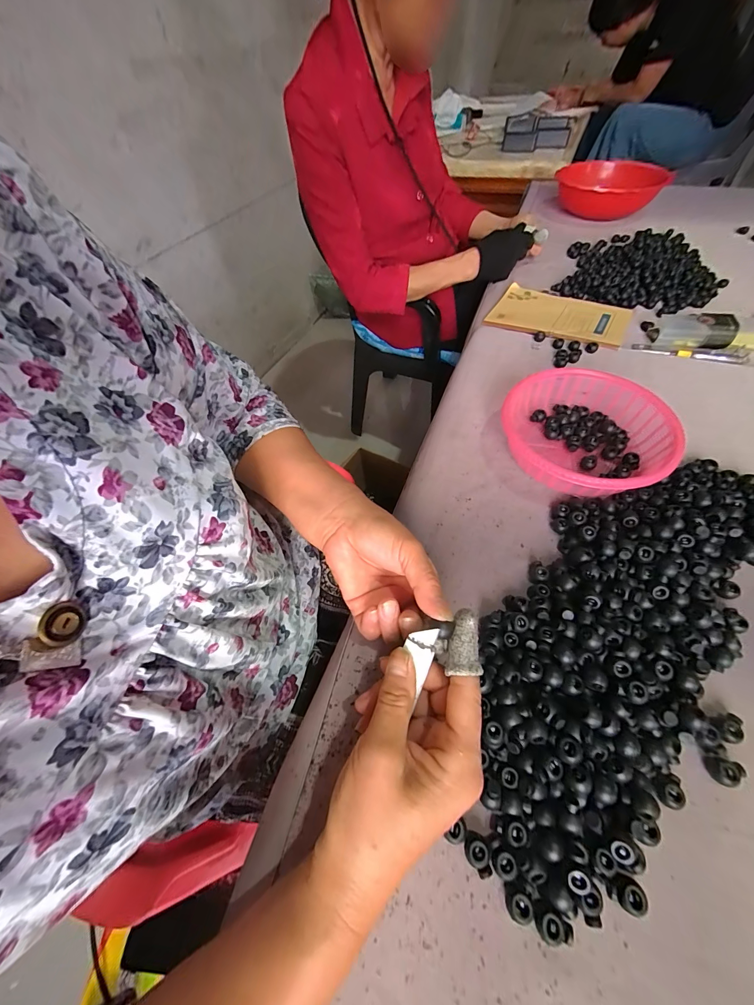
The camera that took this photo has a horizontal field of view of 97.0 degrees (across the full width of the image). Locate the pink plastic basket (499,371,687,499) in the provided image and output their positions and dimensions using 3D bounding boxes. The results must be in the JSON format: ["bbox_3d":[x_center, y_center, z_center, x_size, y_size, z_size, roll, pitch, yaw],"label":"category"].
[{"bbox_3d":[0.224,-0.073,0.368,0.164,0.051,0.170,14,57,13],"label":"pink plastic basket"}]

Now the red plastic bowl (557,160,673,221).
[{"bbox_3d":[0.554,-0.755,0.812,0.228,0.077,0.213,14,57,13],"label":"red plastic bowl"}]

